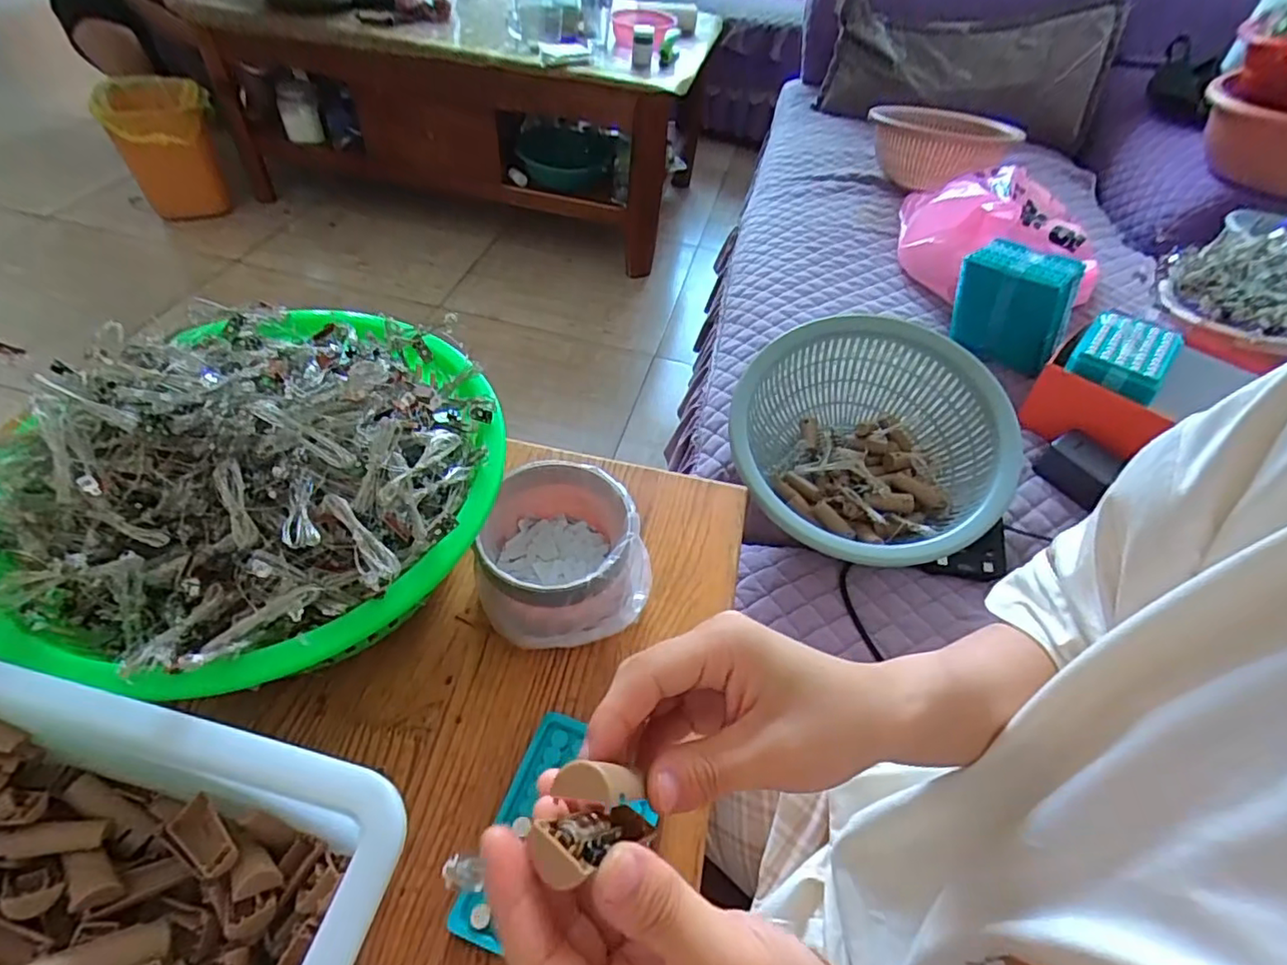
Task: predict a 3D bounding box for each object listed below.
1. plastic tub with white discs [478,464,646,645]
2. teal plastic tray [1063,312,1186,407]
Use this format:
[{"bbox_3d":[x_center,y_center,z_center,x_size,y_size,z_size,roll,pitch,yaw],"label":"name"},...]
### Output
[{"bbox_3d":[-0.058,0.053,0.476,0.126,0.074,0.121,3,49,-3],"label":"plastic tub with white discs"},{"bbox_3d":[0.575,-0.155,0.727,0.094,0.035,0.131,34,54,22],"label":"teal plastic tray"}]

